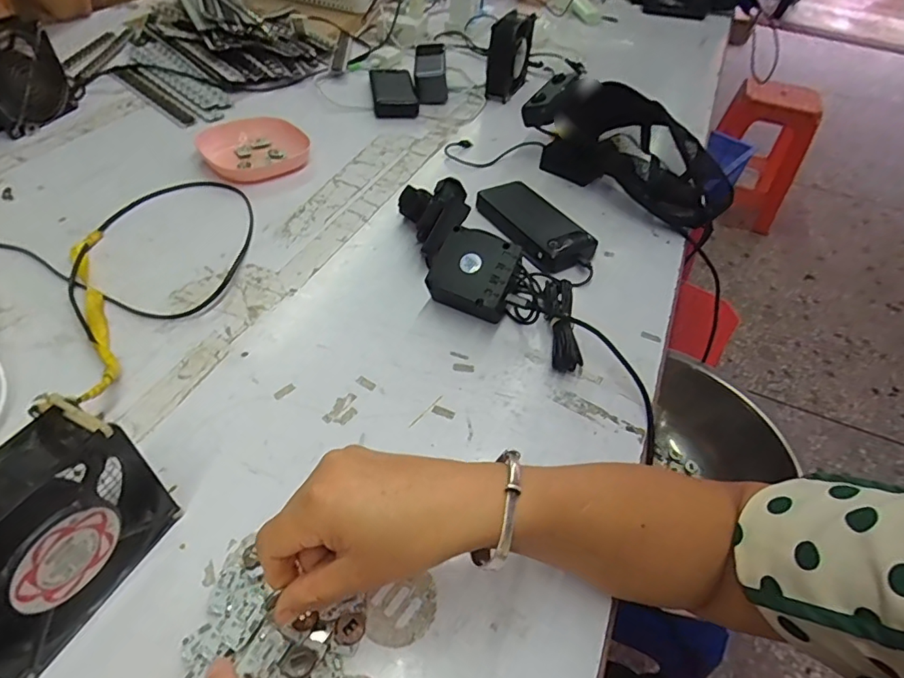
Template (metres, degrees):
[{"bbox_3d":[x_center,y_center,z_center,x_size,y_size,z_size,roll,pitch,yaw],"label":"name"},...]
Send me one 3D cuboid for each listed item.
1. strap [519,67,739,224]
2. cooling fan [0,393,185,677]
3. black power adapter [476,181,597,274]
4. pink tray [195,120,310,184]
[{"bbox_3d":[0.240,-0.263,0.694,0.283,0.099,0.120,37,55,27],"label":"strap"},{"bbox_3d":[-0.232,0.114,0.299,0.046,0.120,0.130,23,49,16],"label":"cooling fan"},{"bbox_3d":[0.103,-0.140,0.630,0.078,0.028,0.165,-22,52,-23],"label":"black power adapter"},{"bbox_3d":[-0.272,-0.264,0.710,0.134,0.022,0.136,-19,51,-21],"label":"pink tray"}]

